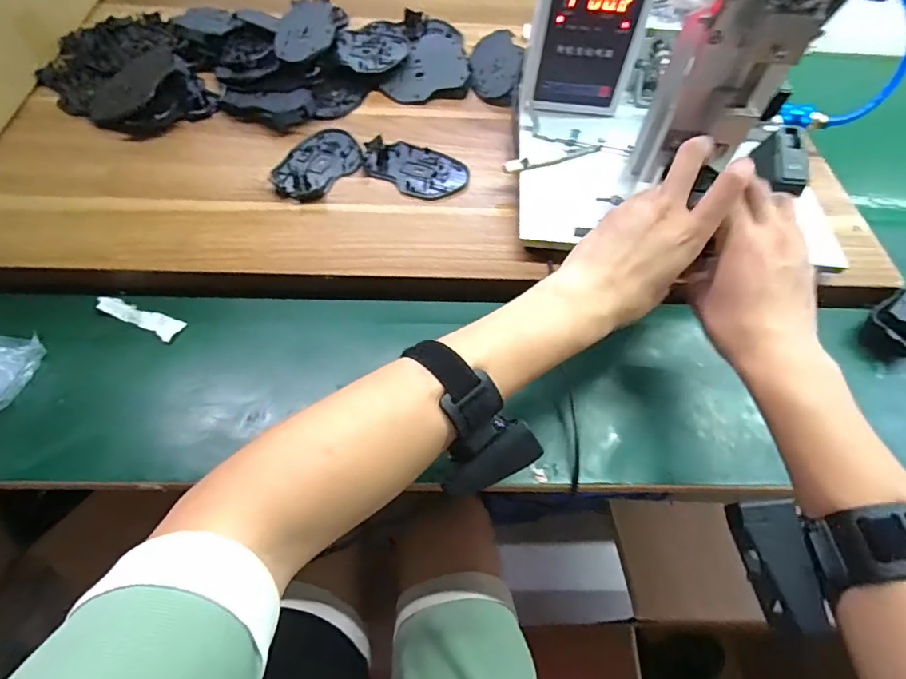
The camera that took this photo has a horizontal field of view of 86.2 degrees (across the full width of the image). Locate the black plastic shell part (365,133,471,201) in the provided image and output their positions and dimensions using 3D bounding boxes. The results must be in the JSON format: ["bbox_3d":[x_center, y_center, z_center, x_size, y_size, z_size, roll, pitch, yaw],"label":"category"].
[{"bbox_3d":[-0.042,-0.184,0.528,0.116,0.017,0.070,31,67,11],"label":"black plastic shell part"}]

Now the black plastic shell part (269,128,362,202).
[{"bbox_3d":[-0.145,-0.187,0.518,0.072,0.014,0.109,36,68,13],"label":"black plastic shell part"}]

